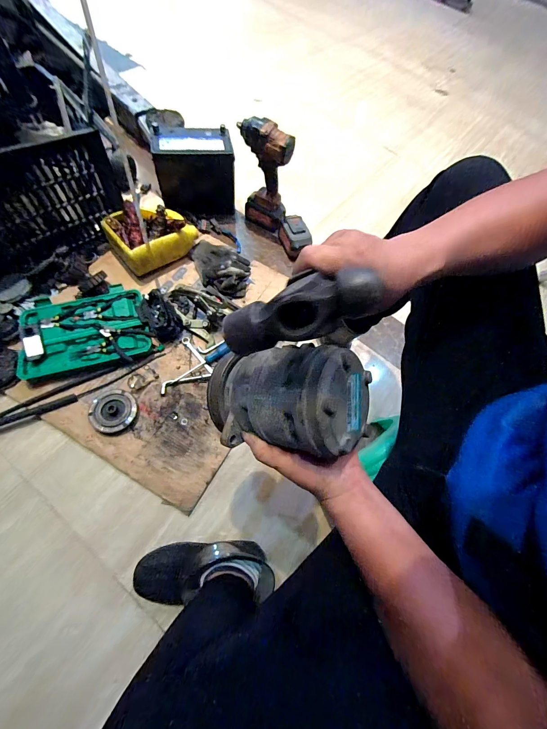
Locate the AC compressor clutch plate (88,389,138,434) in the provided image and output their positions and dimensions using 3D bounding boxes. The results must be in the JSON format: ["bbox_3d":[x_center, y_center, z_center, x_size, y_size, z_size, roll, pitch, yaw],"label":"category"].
[{"bbox_3d":[-0.373,0.108,0.656,0.095,0.015,0.102,-6,65,-29],"label":"AC compressor clutch plate"}]

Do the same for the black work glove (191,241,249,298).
[{"bbox_3d":[-0.166,-0.288,0.844,0.181,0.070,0.167,3,66,-6],"label":"black work glove"}]

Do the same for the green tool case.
[{"bbox_3d":[-0.478,-0.093,0.719,0.300,0.062,0.232,-13,69,-13],"label":"green tool case"}]

